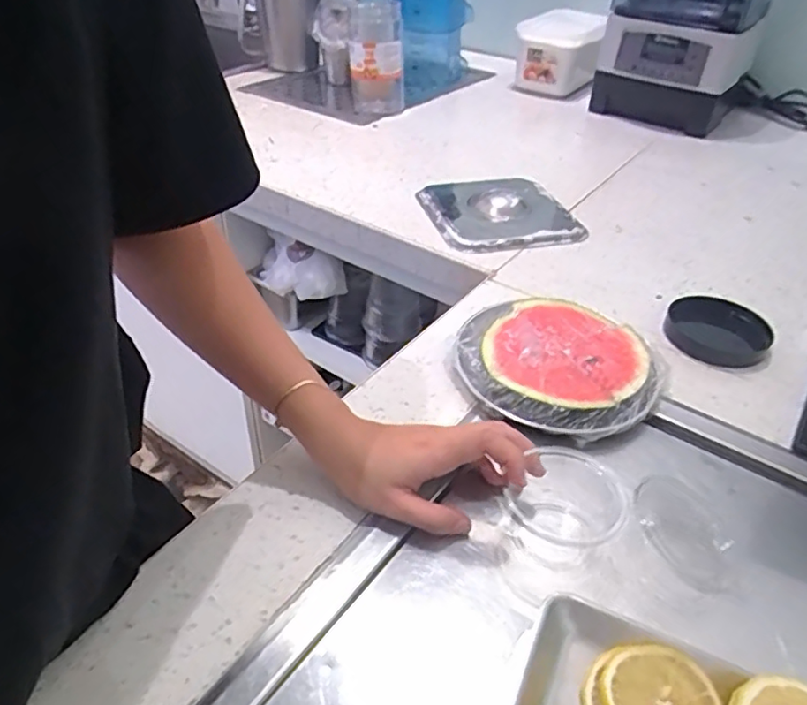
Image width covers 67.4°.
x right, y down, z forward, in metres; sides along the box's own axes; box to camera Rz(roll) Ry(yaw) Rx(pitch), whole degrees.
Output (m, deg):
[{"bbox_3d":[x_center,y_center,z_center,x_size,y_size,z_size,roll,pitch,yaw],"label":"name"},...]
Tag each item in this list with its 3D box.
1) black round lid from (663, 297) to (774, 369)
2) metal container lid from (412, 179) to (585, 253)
[{"bbox_3d":[0.298,-0.021,0.574,0.088,0.015,0.088,2,38,-1],"label":"black round lid"},{"bbox_3d":[0.121,-0.171,0.744,0.173,0.030,0.155,-6,39,-10],"label":"metal container lid"}]

